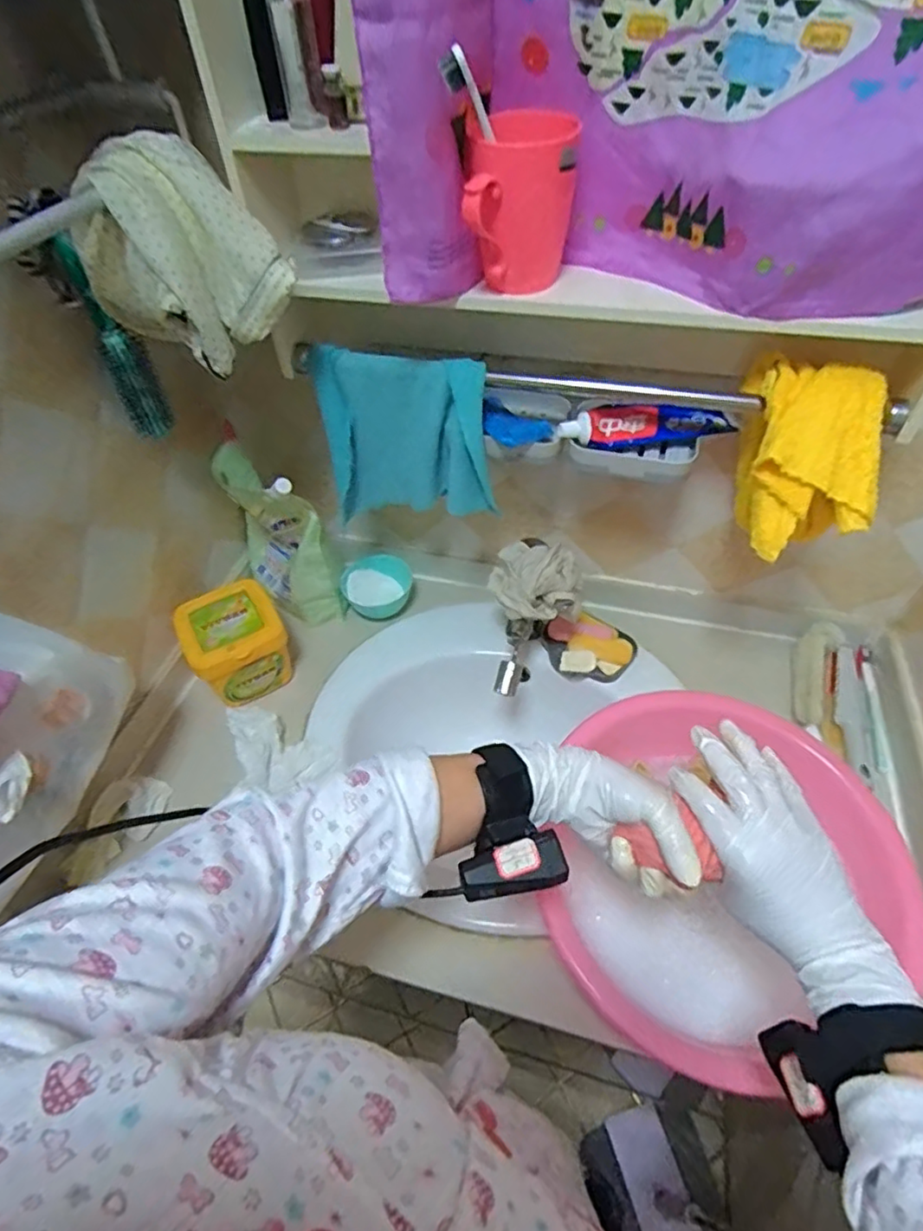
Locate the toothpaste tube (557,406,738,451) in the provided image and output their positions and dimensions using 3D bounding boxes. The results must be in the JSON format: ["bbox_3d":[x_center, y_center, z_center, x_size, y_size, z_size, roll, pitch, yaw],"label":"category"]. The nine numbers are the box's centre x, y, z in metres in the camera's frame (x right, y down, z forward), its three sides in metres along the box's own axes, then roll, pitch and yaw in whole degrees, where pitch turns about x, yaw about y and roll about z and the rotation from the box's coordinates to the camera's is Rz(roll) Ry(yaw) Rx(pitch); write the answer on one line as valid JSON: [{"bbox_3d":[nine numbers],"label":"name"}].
[{"bbox_3d":[0.185,-0.193,0.628,0.169,0.028,0.038,-3,50,2],"label":"toothpaste tube"}]

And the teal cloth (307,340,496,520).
[{"bbox_3d":[-0.059,-0.181,0.667,0.190,0.177,0.048,13,52,14],"label":"teal cloth"}]

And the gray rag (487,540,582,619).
[{"bbox_3d":[0.086,-0.041,0.731,0.100,0.058,0.082,9,51,12],"label":"gray rag"}]

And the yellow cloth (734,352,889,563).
[{"bbox_3d":[0.294,-0.140,0.527,0.112,0.175,0.065,1,4,28],"label":"yellow cloth"}]

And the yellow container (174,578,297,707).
[{"bbox_3d":[-0.292,0.038,0.809,0.114,0.113,0.110,-29,54,-19],"label":"yellow container"}]

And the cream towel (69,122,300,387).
[{"bbox_3d":[-0.225,-0.286,0.508,0.130,0.145,0.117,-33,55,-22],"label":"cream towel"}]

